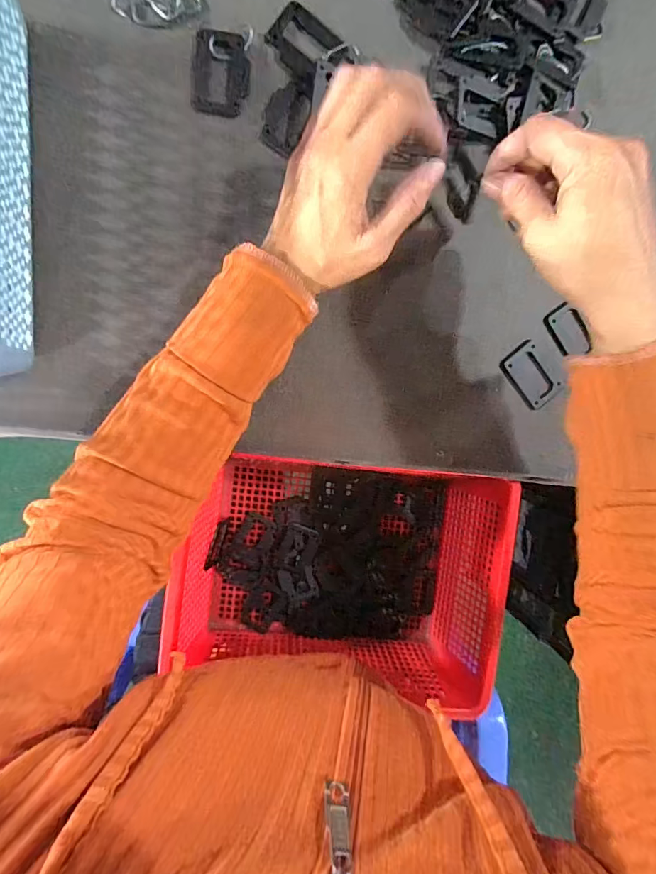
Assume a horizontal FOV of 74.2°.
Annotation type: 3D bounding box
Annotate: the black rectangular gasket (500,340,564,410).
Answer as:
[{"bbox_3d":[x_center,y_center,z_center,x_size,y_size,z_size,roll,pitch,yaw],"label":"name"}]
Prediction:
[{"bbox_3d":[0.167,-0.051,0.356,0.034,0.004,0.050,-38,98,-2],"label":"black rectangular gasket"}]

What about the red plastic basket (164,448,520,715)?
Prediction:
[{"bbox_3d":[0.011,0.129,0.427,0.291,0.101,0.207,8,94,-7],"label":"red plastic basket"}]

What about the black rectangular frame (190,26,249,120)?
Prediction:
[{"bbox_3d":[-0.074,-0.254,0.301,0.038,0.004,0.055,6,94,-7],"label":"black rectangular frame"}]

